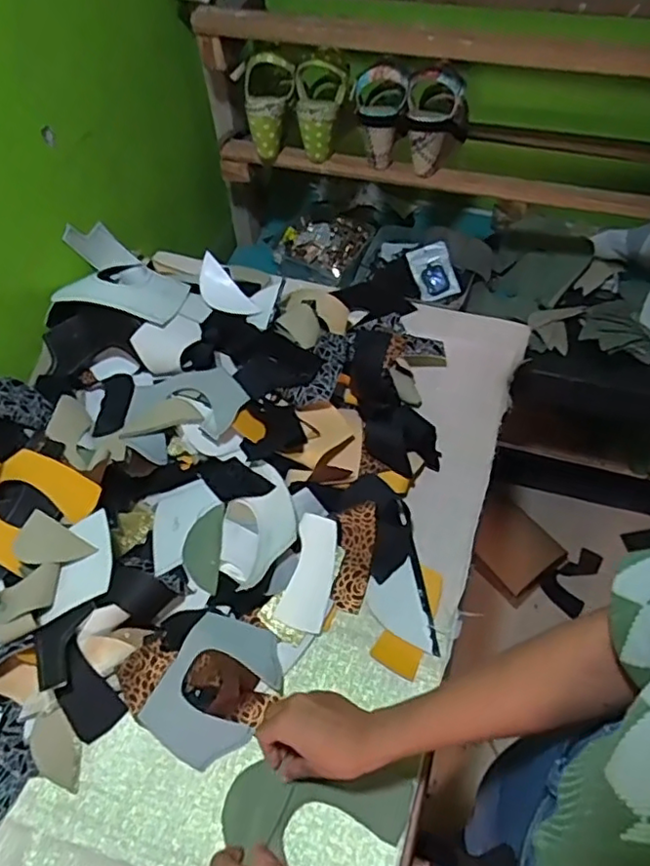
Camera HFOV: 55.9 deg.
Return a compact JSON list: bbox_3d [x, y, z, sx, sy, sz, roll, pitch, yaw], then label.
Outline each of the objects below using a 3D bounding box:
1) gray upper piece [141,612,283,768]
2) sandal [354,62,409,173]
[{"bbox_3d":[-0.110,0.261,0.630,0.109,0.019,0.139,22,58,17],"label":"gray upper piece"},{"bbox_3d":[0.082,-0.470,0.917,0.078,0.135,0.063,3,55,4],"label":"sandal"}]

